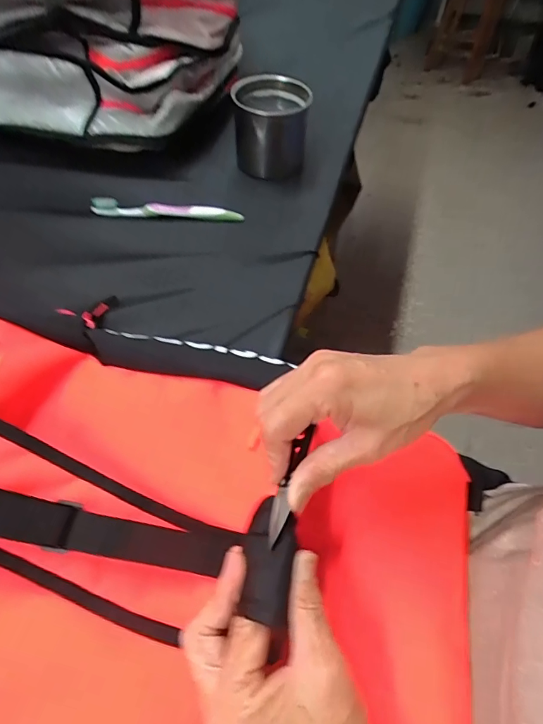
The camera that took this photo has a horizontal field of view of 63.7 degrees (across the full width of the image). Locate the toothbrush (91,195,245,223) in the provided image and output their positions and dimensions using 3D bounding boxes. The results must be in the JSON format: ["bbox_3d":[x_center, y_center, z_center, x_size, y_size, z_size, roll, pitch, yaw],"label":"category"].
[{"bbox_3d":[-0.131,-0.191,0.550,0.186,0.018,0.013,1,55,-3],"label":"toothbrush"}]

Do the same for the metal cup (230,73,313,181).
[{"bbox_3d":[-0.001,-0.321,0.598,0.101,0.091,0.098,1,55,-2],"label":"metal cup"}]

